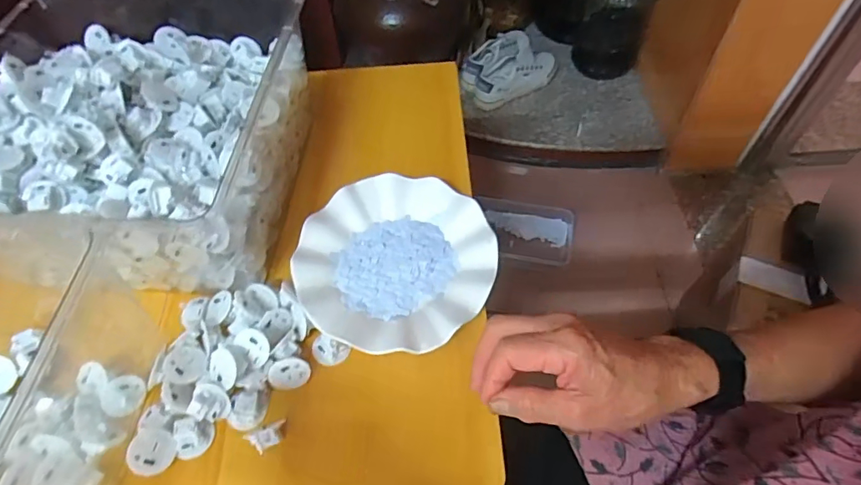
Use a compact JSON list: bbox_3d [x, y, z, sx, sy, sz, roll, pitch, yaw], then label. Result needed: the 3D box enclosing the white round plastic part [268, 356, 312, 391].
[{"bbox_3d":[-0.115,0.108,0.407,0.032,0.030,0.005,-9,25,-12],"label":"white round plastic part"}]

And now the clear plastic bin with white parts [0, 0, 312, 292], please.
[{"bbox_3d":[-0.288,-0.128,0.494,0.306,0.117,0.344,1,57,5],"label":"clear plastic bin with white parts"}]

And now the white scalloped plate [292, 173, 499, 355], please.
[{"bbox_3d":[-0.032,0.015,0.463,0.176,0.022,0.177,-2,57,3],"label":"white scalloped plate"}]

